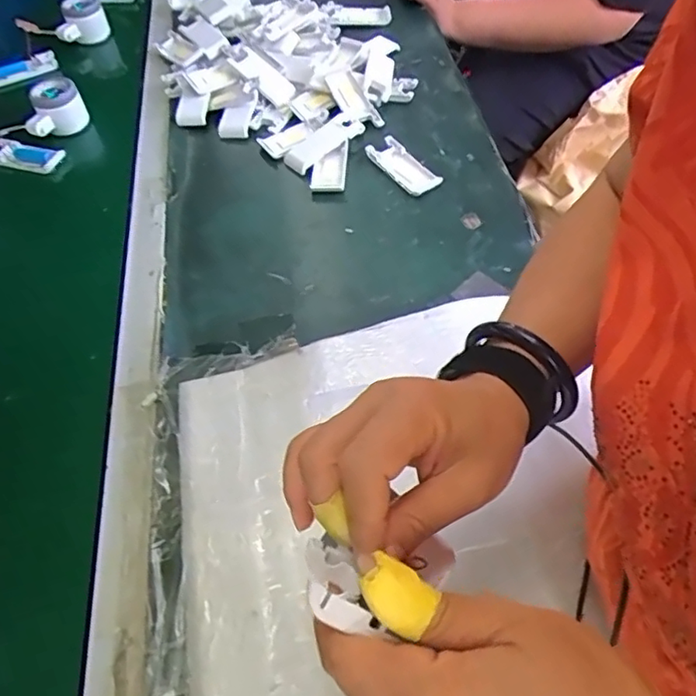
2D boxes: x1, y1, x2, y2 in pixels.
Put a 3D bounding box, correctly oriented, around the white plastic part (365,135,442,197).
[{"bbox_3d":[0.065,-0.223,0.713,0.044,0.010,0.104,-30,58,-17],"label":"white plastic part"}]

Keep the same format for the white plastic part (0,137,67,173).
[{"bbox_3d":[-0.414,-0.246,0.752,0.105,0.019,0.032,11,56,12],"label":"white plastic part"}]

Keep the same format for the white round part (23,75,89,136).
[{"bbox_3d":[-0.384,-0.310,0.777,0.049,0.061,0.076,6,55,8],"label":"white round part"}]

